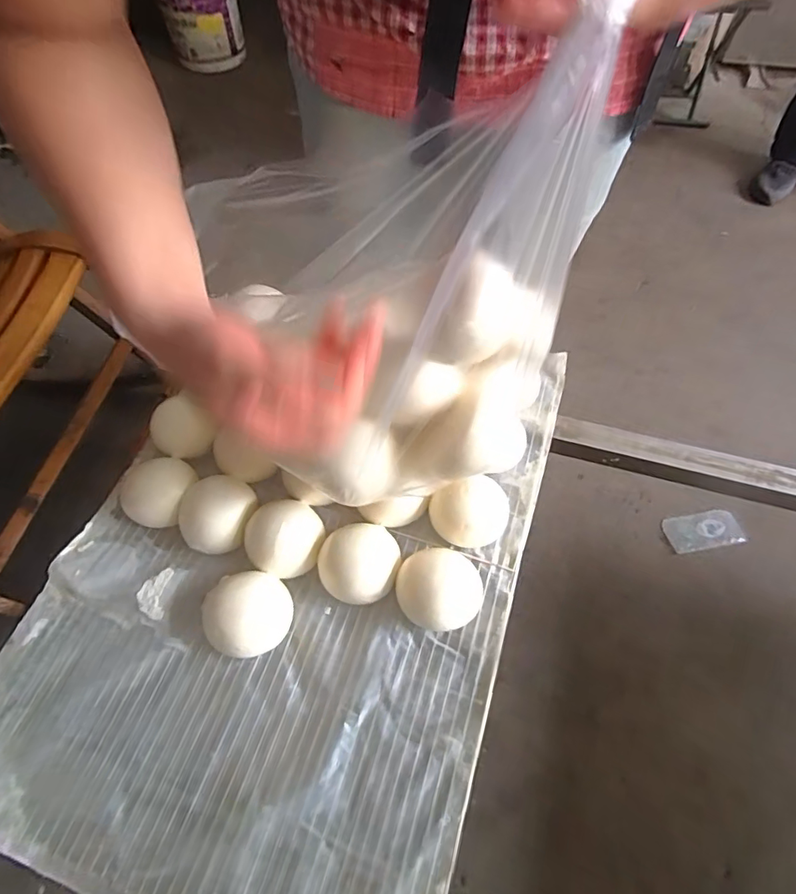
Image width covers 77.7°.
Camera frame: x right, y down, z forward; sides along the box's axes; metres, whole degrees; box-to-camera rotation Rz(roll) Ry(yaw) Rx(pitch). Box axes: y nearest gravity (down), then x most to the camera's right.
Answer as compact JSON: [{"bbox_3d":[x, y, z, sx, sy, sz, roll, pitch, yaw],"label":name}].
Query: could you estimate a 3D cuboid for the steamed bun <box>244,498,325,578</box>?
[{"bbox_3d":[-0.126,0.101,0.552,0.077,0.060,0.083,-1,60,1],"label":"steamed bun"}]

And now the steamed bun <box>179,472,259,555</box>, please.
[{"bbox_3d":[-0.208,0.076,0.565,0.076,0.052,0.087,16,62,11],"label":"steamed bun"}]

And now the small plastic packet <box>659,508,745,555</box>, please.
[{"bbox_3d":[0.575,0.157,0.930,0.133,0.011,0.071,-10,60,-4],"label":"small plastic packet"}]

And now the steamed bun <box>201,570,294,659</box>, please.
[{"bbox_3d":[-0.160,0.176,0.521,0.085,0.050,0.082,-1,60,1],"label":"steamed bun"}]

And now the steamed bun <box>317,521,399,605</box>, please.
[{"bbox_3d":[-0.041,0.129,0.540,0.084,0.053,0.081,-1,60,1],"label":"steamed bun"}]

